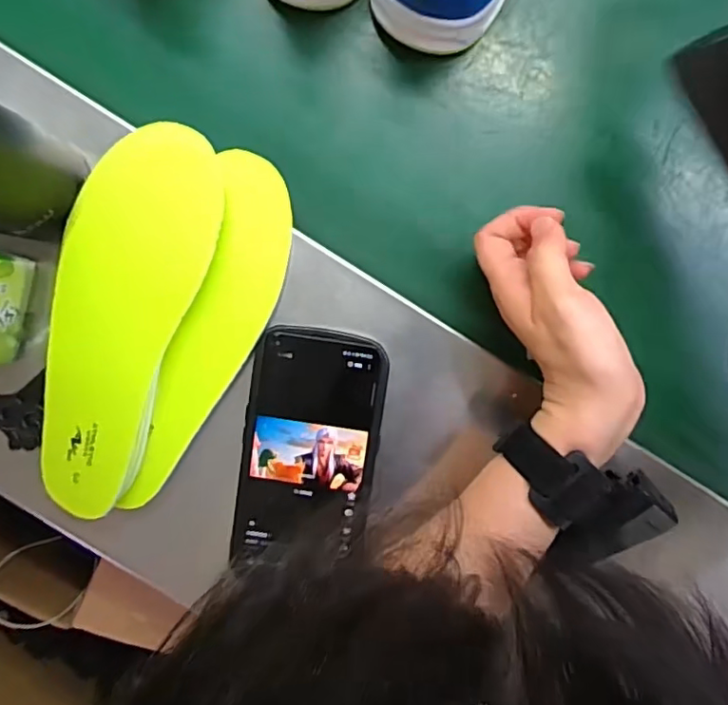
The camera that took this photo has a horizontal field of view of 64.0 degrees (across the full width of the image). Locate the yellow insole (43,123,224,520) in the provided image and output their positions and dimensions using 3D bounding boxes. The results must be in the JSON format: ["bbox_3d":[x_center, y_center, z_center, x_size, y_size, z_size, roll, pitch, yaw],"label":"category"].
[{"bbox_3d":[-0.144,-0.018,0.339,0.072,0.019,0.226,15,98,-1],"label":"yellow insole"}]

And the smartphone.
[{"bbox_3d":[-0.033,0.059,0.351,0.080,0.012,0.142,8,98,0],"label":"smartphone"}]

